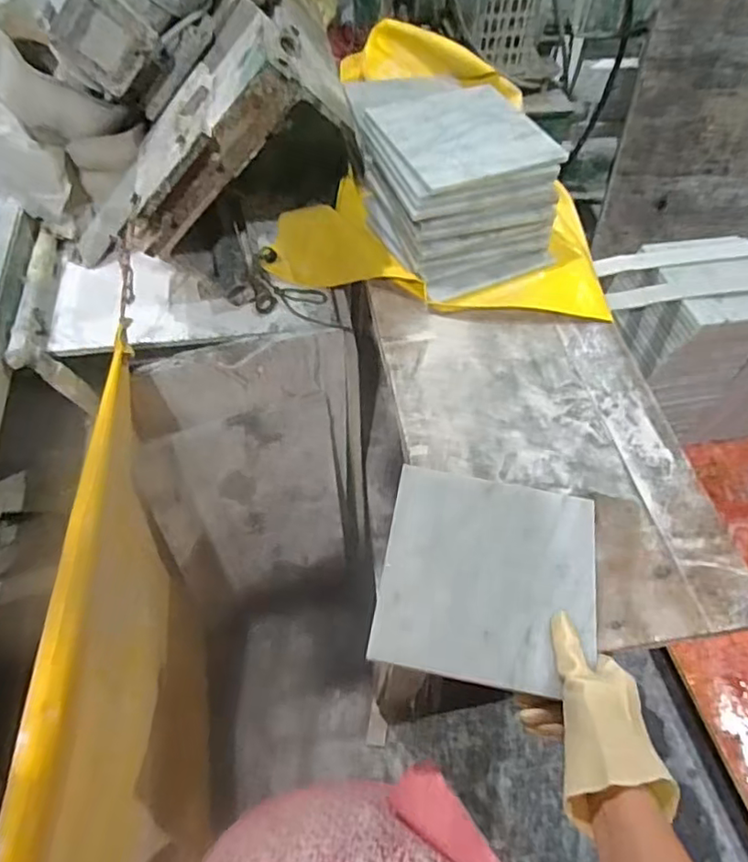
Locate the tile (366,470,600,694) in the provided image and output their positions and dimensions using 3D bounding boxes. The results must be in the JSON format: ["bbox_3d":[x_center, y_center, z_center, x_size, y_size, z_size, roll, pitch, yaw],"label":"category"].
[{"bbox_3d":[0.110,0.135,0.574,0.197,0.009,0.199,11,56,3],"label":"tile"}]

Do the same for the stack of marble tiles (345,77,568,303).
[{"bbox_3d":[0.119,-0.339,0.835,0.215,0.127,0.266,-17,59,-15],"label":"stack of marble tiles"}]

